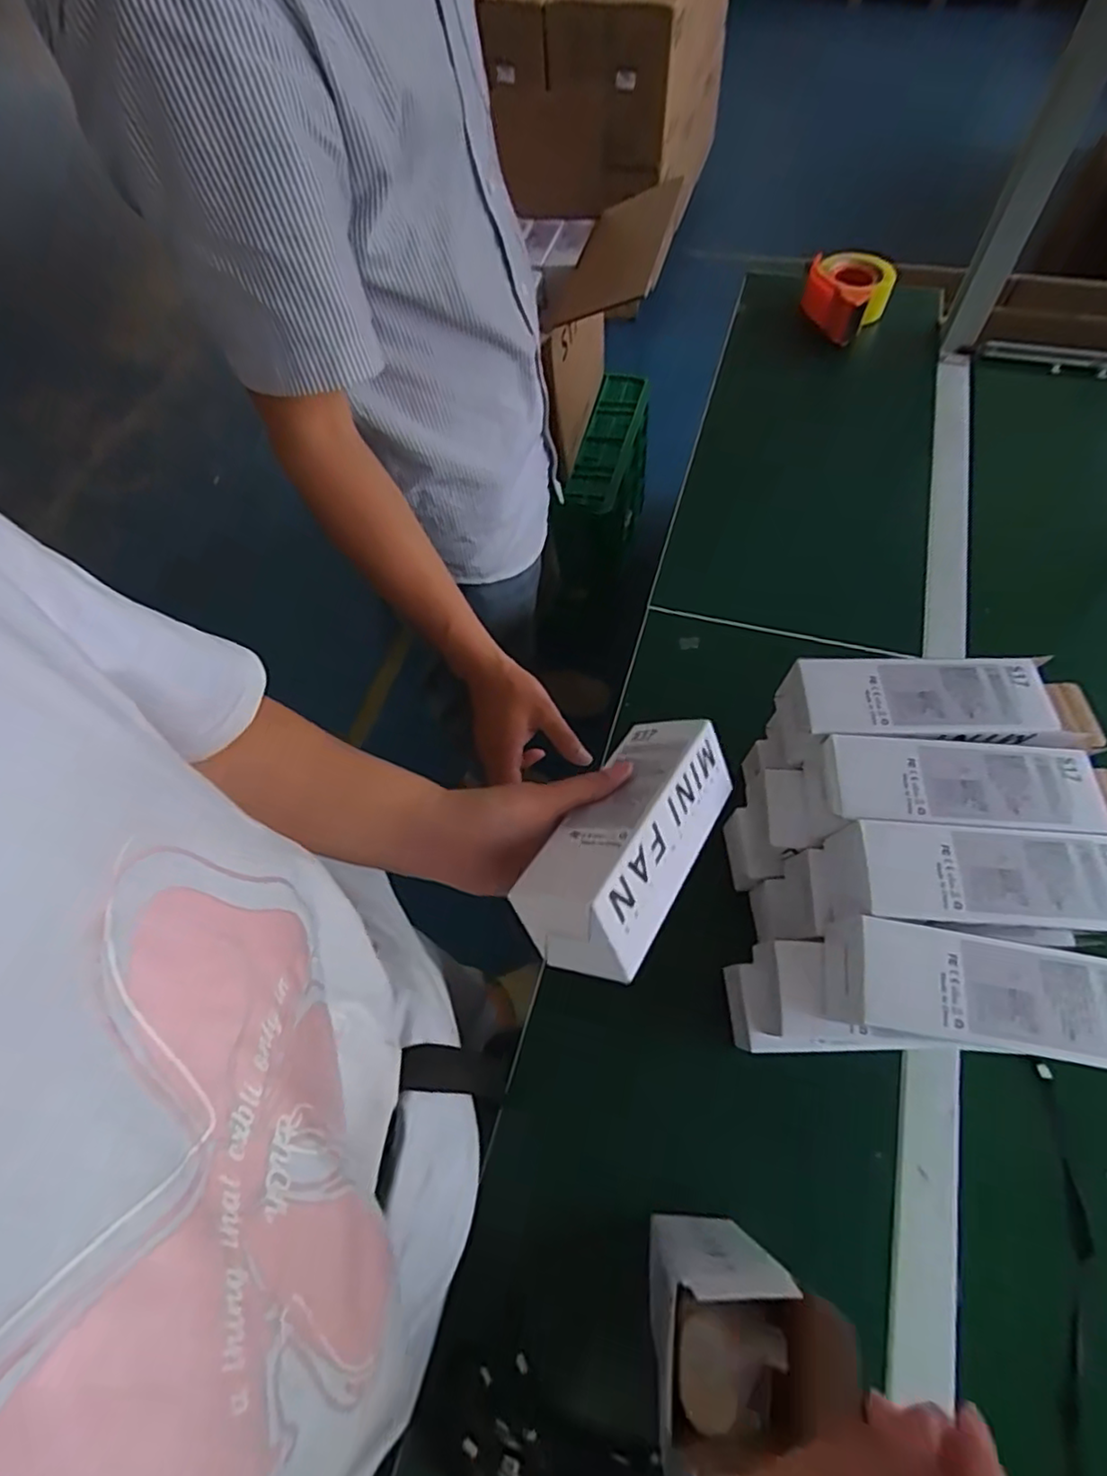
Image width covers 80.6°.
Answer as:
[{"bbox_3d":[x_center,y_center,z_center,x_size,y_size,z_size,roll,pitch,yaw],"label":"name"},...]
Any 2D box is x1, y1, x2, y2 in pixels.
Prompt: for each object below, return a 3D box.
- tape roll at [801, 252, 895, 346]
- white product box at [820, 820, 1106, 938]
[{"bbox_3d":[0.434,-0.664,0.979,0.114,0.075,0.114,-2,61,3],"label":"tape roll"},{"bbox_3d":[0.279,0.097,0.433,0.185,0.063,0.070,1,61,5],"label":"white product box"}]

